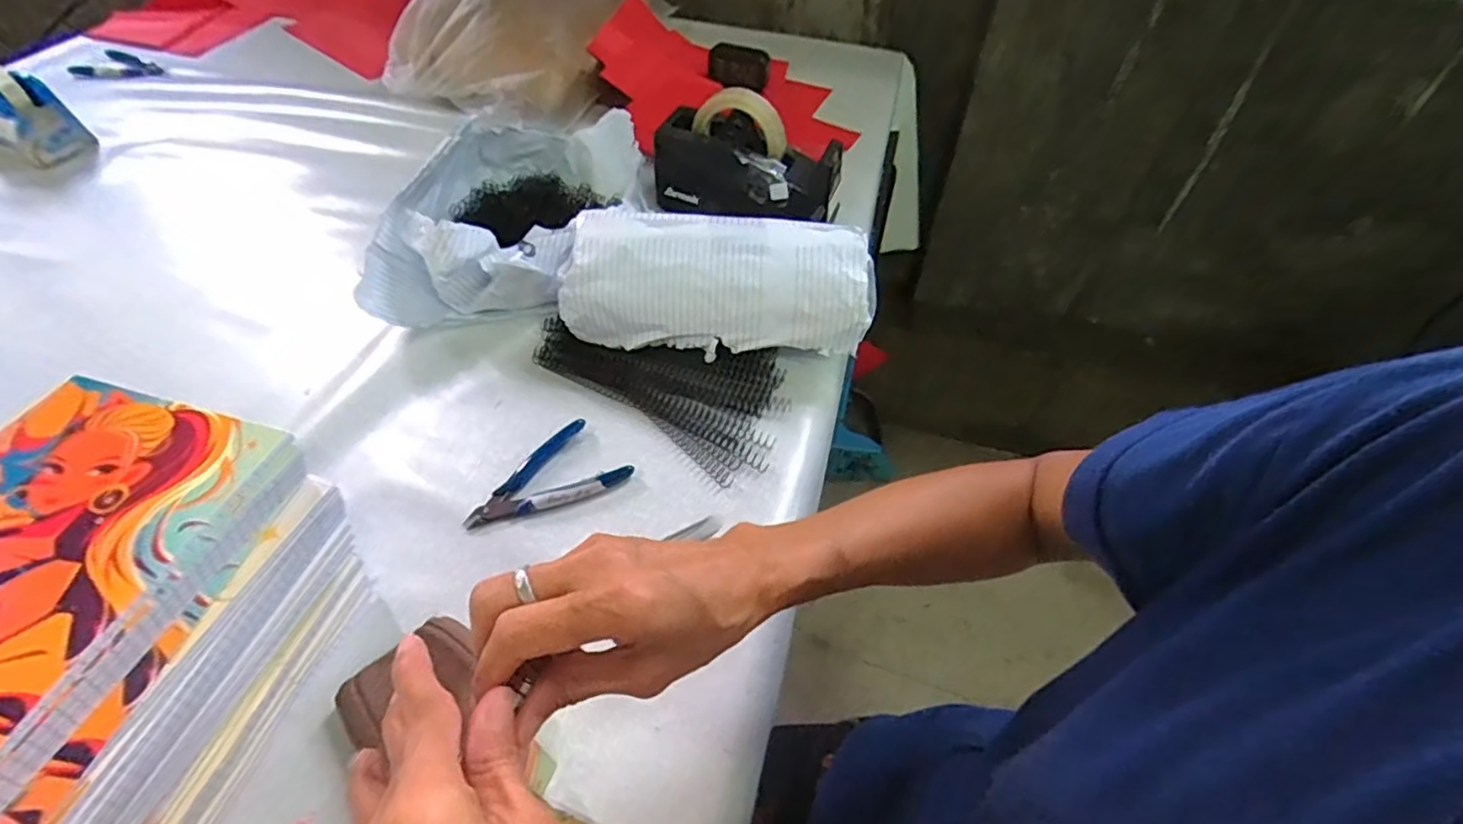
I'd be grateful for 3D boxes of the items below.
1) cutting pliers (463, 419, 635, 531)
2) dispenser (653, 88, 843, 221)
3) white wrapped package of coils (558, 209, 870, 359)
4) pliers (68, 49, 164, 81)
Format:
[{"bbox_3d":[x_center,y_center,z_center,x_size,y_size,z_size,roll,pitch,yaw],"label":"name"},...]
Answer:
[{"bbox_3d":[-0.148,0.051,0.502,0.122,0.009,0.067,-24,53,-21],"label":"cutting pliers"},{"bbox_3d":[0.014,-0.270,0.697,0.196,0.105,0.064,17,50,13],"label":"dispenser"},{"bbox_3d":[-0.016,-0.106,0.568,0.268,0.105,0.094,2,48,0],"label":"white wrapped package of coils"},{"bbox_3d":[-0.893,-0.498,0.933,0.118,0.009,0.073,20,53,17],"label":"pliers"}]

